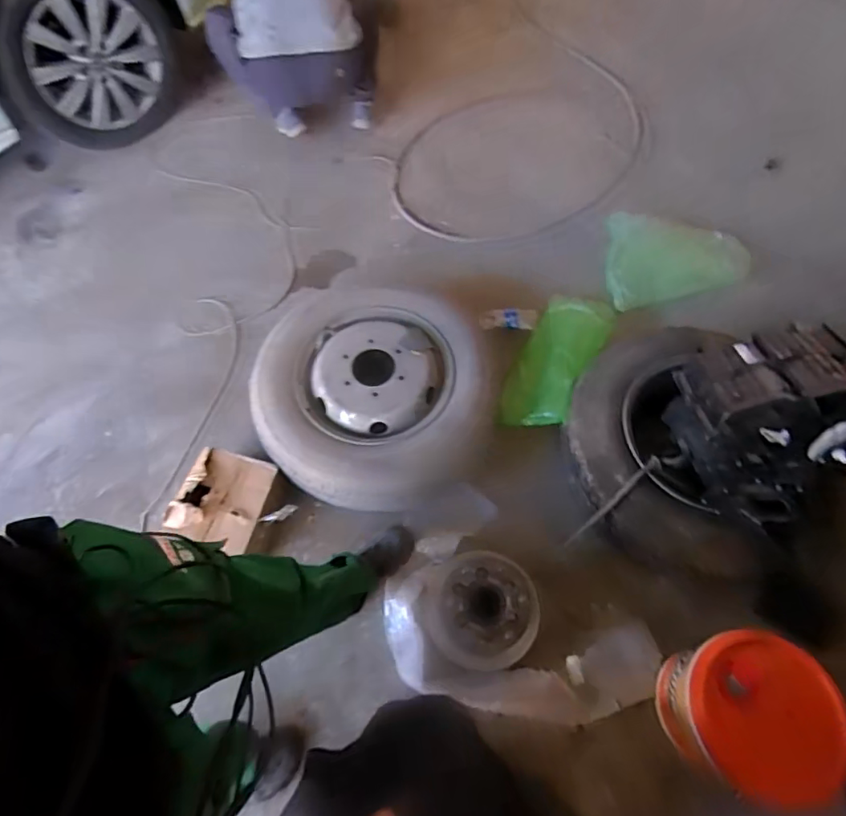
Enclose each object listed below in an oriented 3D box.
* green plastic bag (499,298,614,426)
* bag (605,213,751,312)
[{"bbox_3d":[0.366,-0.142,1.452,0.210,0.086,0.441,24,70,18],"label":"green plastic bag"},{"bbox_3d":[0.807,-0.461,1.647,0.450,0.136,0.281,-2,64,7],"label":"bag"}]

